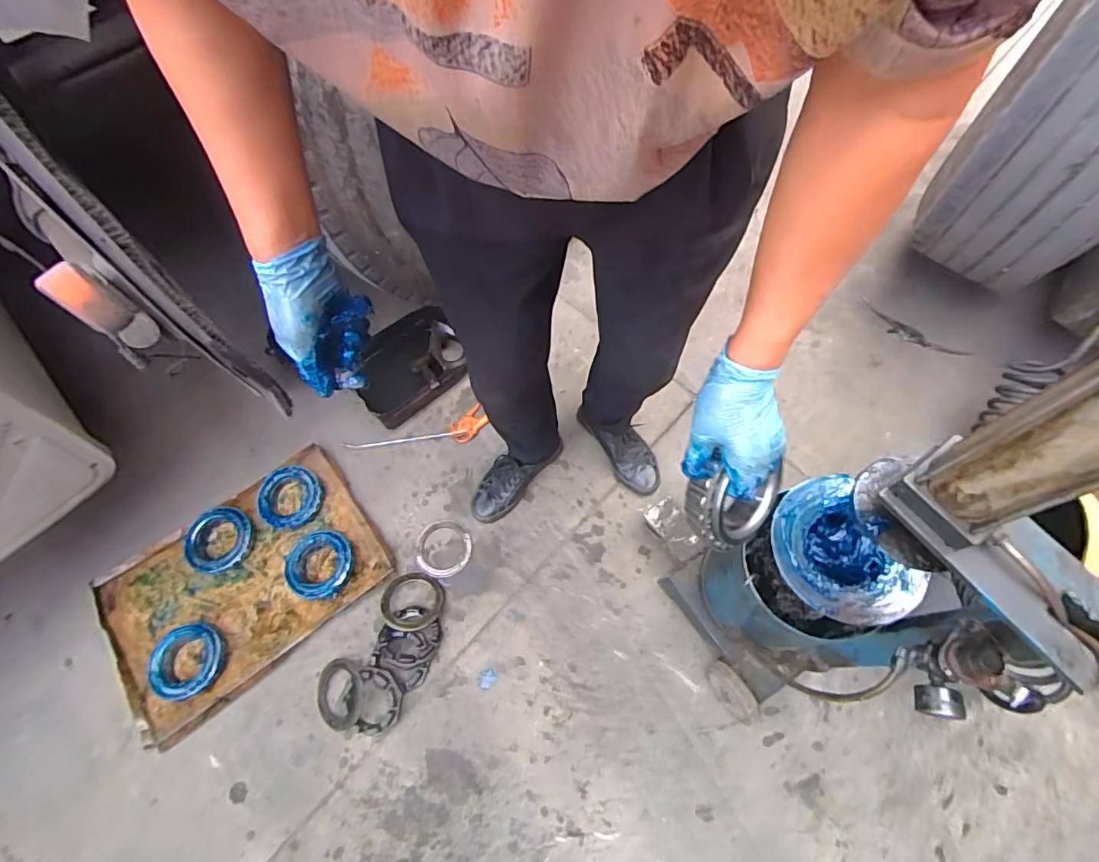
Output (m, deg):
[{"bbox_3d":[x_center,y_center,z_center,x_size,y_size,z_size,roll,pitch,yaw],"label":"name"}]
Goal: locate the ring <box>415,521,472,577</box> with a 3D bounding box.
[{"bbox_3d":[-0.227,0.251,1.123,0.115,0.013,0.119,-1,65,3],"label":"ring"}]

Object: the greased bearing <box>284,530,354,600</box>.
[{"bbox_3d":[-0.485,0.277,1.094,0.143,0.041,0.134,-1,65,3],"label":"greased bearing"}]

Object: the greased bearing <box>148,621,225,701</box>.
[{"bbox_3d":[-0.724,0.460,1.047,0.138,0.041,0.141,-1,65,3],"label":"greased bearing"}]

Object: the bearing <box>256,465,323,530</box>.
[{"bbox_3d":[-0.578,0.149,1.166,0.128,0.043,0.136,-1,65,3],"label":"bearing"}]

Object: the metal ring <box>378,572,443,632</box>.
[{"bbox_3d":[-0.283,0.347,1.063,0.130,0.032,0.111,-3,65,2],"label":"metal ring"}]

